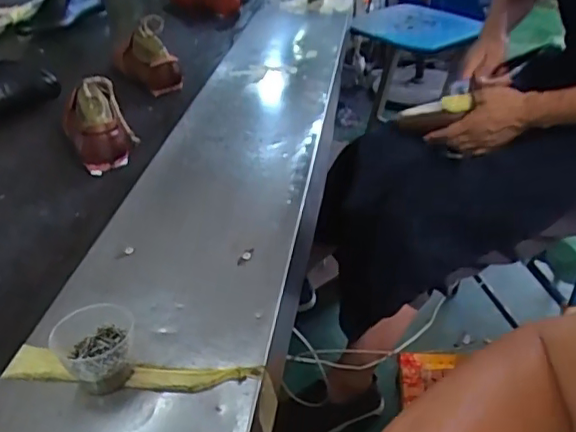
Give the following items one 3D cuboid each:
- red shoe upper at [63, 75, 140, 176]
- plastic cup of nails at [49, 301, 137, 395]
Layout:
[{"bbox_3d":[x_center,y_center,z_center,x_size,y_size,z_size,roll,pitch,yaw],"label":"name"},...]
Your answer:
[{"bbox_3d":[-0.295,-0.144,0.892,0.098,0.105,0.117,-16,36,-16],"label":"red shoe upper"},{"bbox_3d":[-0.161,0.114,0.487,0.065,0.046,0.067,-21,40,-24],"label":"plastic cup of nails"}]

